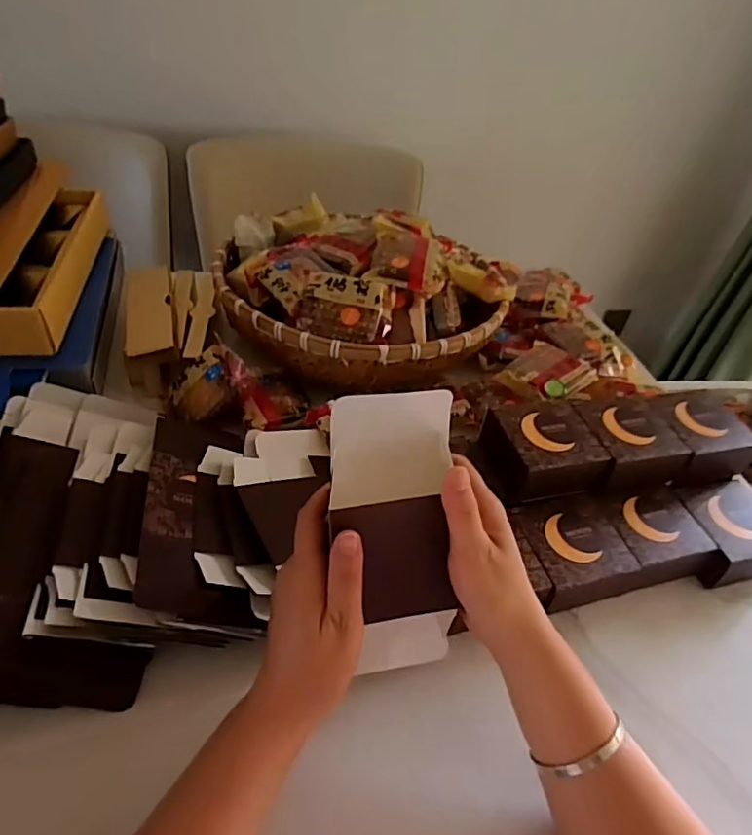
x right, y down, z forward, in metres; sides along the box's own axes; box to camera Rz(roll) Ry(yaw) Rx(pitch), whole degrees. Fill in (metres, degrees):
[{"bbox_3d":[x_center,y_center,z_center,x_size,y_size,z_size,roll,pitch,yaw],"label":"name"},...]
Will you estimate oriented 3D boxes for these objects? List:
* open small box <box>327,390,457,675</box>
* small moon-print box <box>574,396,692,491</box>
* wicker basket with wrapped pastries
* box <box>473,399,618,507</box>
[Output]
[{"bbox_3d":[0.019,0.087,0.379,0.092,0.200,0.050,-13,18,-22],"label":"open small box"},{"bbox_3d":[0.243,0.026,0.551,0.095,0.045,0.091,-9,44,-18],"label":"small moon-print box"},{"bbox_3d":[-0.017,-0.165,0.681,0.346,0.113,0.293,16,42,9],"label":"wicker basket with wrapped pastries"},{"bbox_3d":[0.156,0.034,0.535,0.094,0.056,0.099,-8,44,-17],"label":"box"}]

